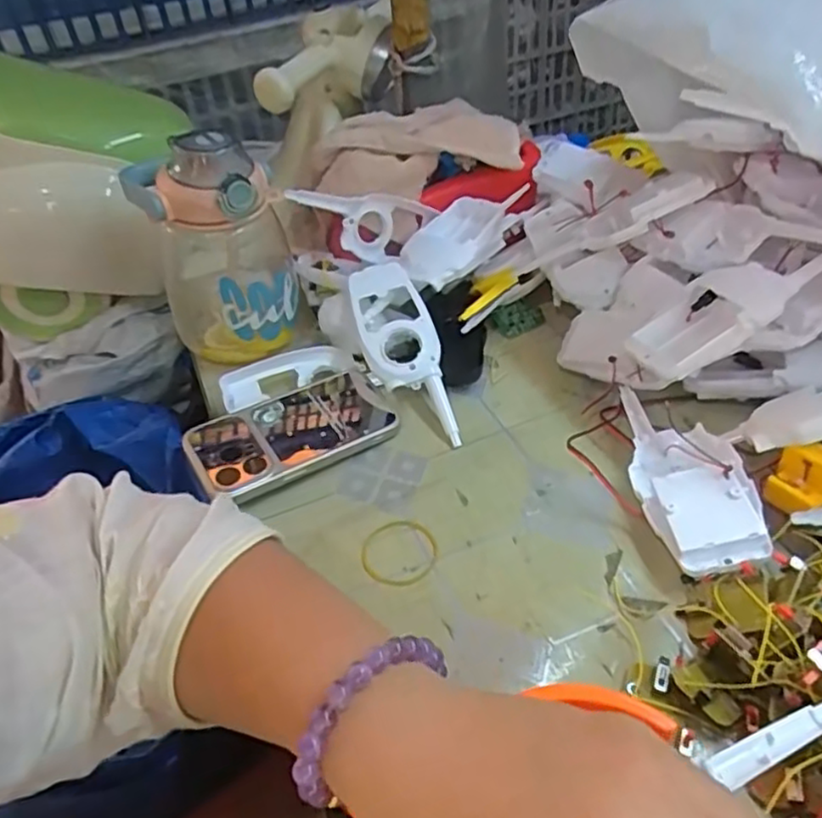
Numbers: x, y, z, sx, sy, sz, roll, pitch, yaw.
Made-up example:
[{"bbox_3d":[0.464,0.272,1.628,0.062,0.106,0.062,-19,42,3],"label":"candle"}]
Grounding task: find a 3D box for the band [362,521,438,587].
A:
[{"bbox_3d":[-0.007,0.091,0.428,0.049,0.004,0.048,-4,41,4],"label":"band"}]

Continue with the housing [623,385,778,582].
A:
[{"bbox_3d":[0.175,0.037,0.432,0.063,0.037,0.160,-4,41,4],"label":"housing"}]

